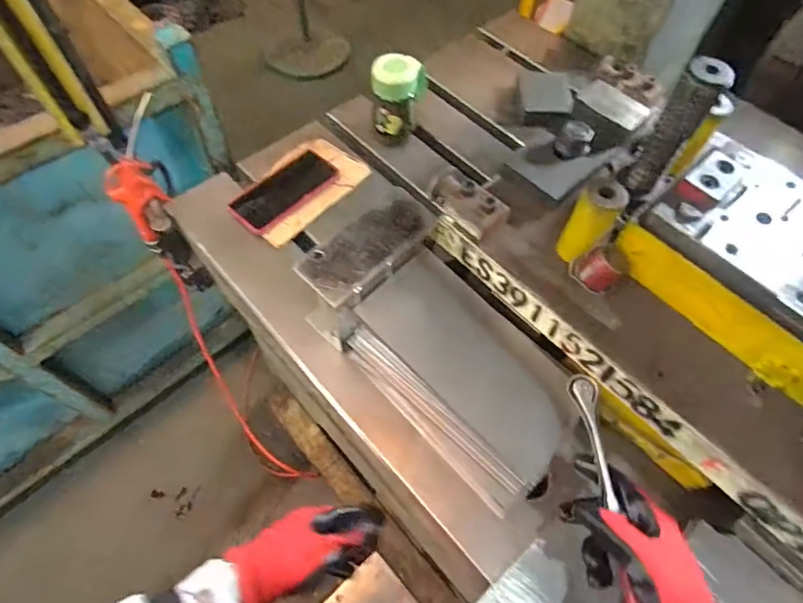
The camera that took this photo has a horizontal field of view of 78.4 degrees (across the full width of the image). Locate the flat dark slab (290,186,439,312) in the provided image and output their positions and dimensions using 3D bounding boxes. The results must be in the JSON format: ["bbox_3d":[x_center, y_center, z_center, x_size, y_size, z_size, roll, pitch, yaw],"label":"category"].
[{"bbox_3d":[-0.036,-0.064,0.552,0.071,0.030,0.161,41,66,19],"label":"flat dark slab"}]

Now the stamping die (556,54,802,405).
[{"bbox_3d":[0.364,-0.050,0.450,0.241,0.172,0.365,-36,67,-21],"label":"stamping die"}]

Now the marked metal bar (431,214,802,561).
[{"bbox_3d":[0.234,0.096,0.495,0.023,0.059,0.552,-39,69,-22],"label":"marked metal bar"}]

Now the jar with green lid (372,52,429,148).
[{"bbox_3d":[-0.004,-0.308,0.756,0.080,0.117,0.063,5,59,0],"label":"jar with green lid"}]

